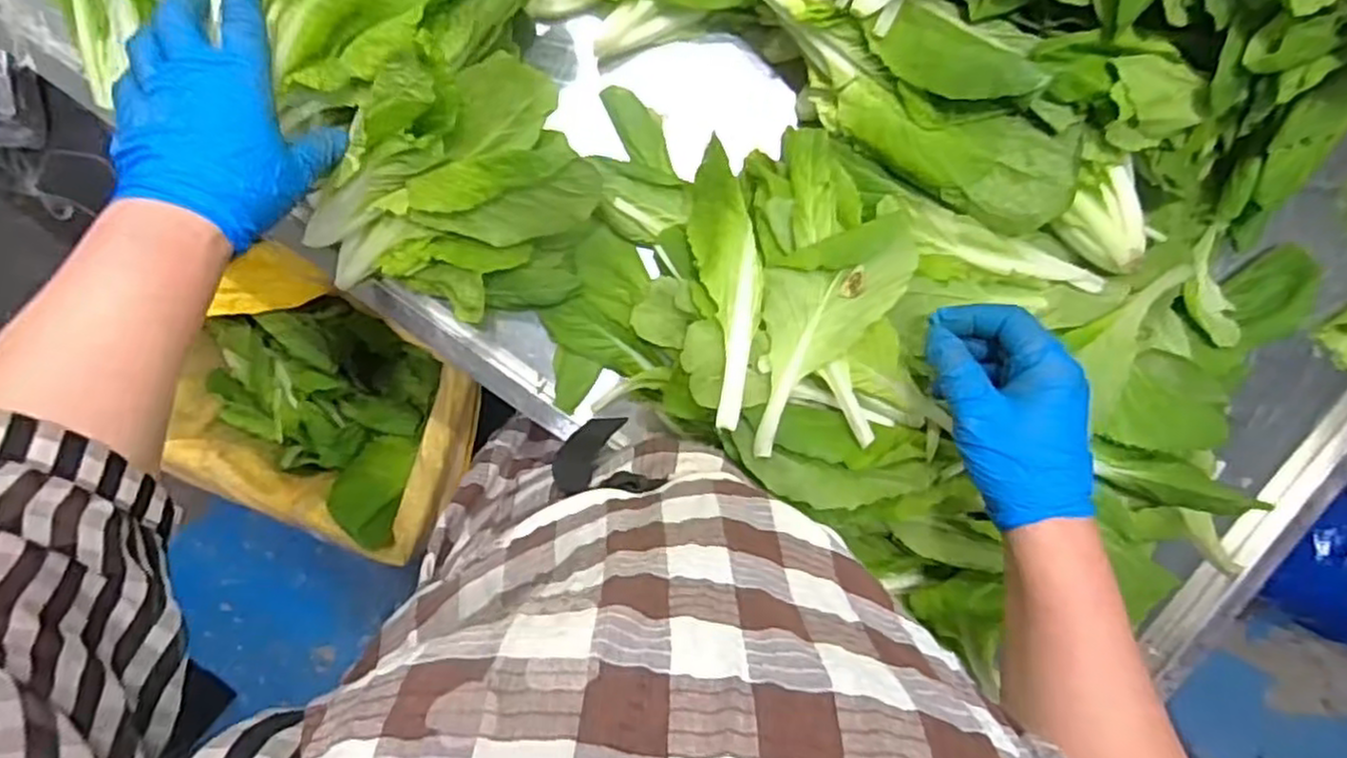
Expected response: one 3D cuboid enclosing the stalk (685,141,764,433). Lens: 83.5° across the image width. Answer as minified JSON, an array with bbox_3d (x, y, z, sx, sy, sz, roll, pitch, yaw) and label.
[{"bbox_3d":[0.036,-0.076,0.511,0.044,0.041,0.198,-6,73,1],"label":"stalk"}]

